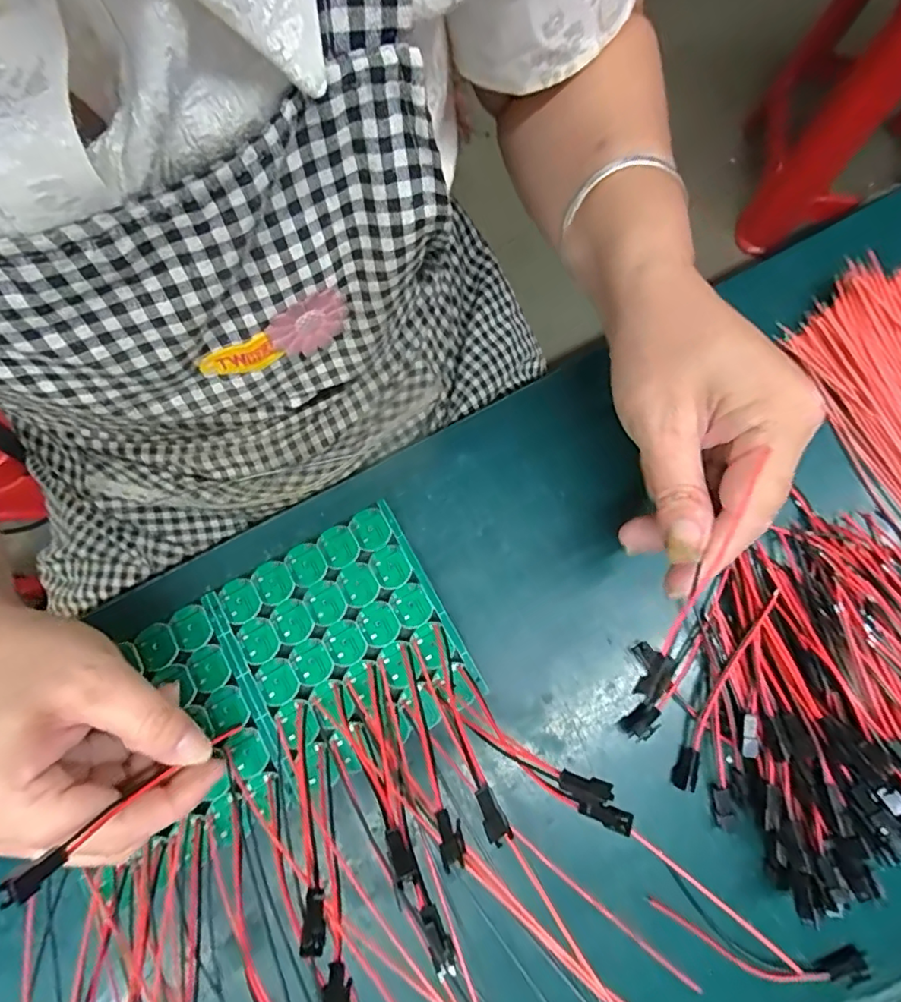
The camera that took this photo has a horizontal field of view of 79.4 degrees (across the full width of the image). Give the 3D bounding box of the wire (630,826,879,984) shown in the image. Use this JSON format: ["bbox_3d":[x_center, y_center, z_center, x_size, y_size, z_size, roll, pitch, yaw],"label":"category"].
[{"bbox_3d":[0.129,0.191,0.243,0.106,0.009,0.029,25,79,4],"label":"wire"}]

